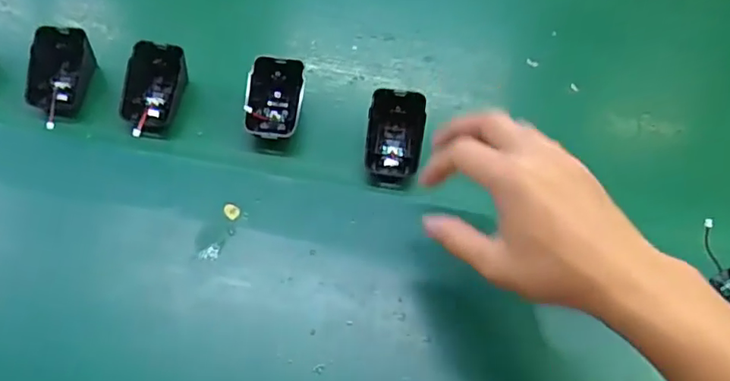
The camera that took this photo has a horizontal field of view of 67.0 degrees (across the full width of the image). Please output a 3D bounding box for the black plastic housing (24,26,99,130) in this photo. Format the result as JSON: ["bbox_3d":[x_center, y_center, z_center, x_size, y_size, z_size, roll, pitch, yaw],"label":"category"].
[{"bbox_3d":[-0.257,-0.098,0.462,0.043,0.045,0.061,10,58,3],"label":"black plastic housing"}]

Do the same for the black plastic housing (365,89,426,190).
[{"bbox_3d":[0.024,-0.042,0.446,0.045,0.043,0.065,4,57,-1],"label":"black plastic housing"}]

